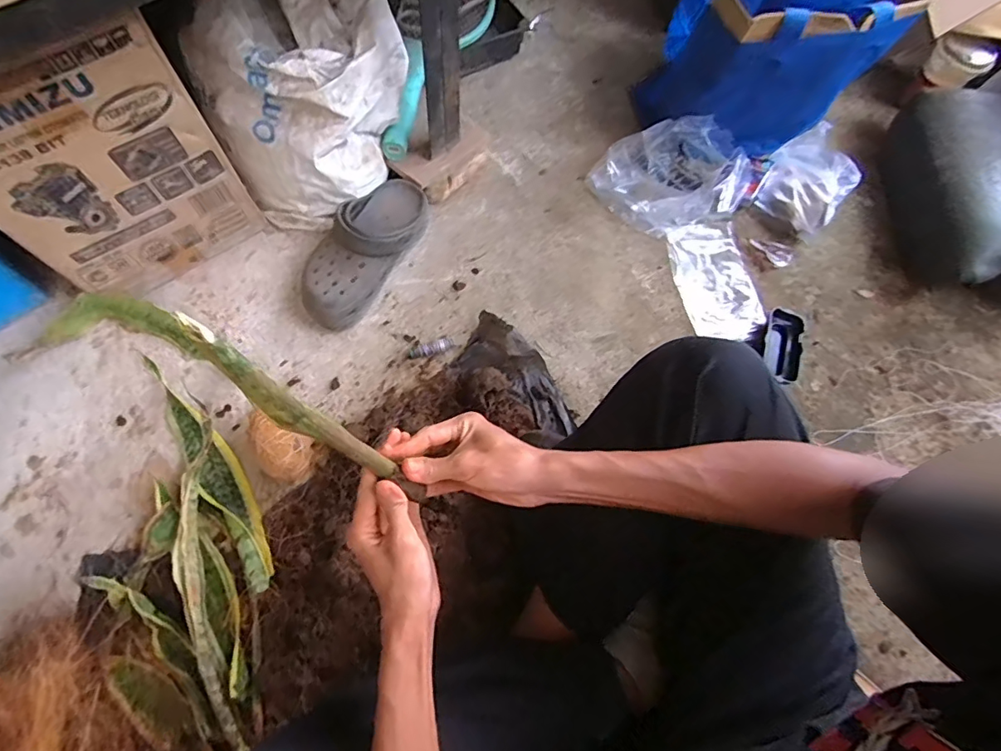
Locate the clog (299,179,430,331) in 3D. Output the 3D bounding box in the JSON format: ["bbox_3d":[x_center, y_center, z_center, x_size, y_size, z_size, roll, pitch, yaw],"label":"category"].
[{"bbox_3d":[-0.182,-0.175,0.687,0.096,0.093,0.236,28,71,8],"label":"clog"}]

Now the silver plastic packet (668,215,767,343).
[{"bbox_3d":[0.319,-0.145,0.760,0.116,0.017,0.189,-11,70,-7],"label":"silver plastic packet"}]

